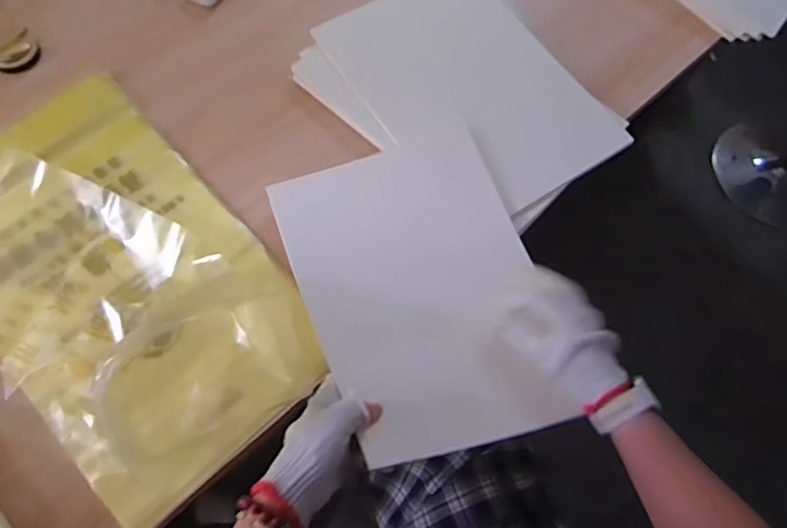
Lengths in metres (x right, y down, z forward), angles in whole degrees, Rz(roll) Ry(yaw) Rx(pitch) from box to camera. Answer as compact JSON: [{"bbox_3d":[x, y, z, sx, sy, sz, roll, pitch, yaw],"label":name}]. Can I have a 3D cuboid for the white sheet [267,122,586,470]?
[{"bbox_3d":[0.026,0.018,0.633,0.244,0.030,0.363,-16,68,-8],"label":"white sheet"}]

